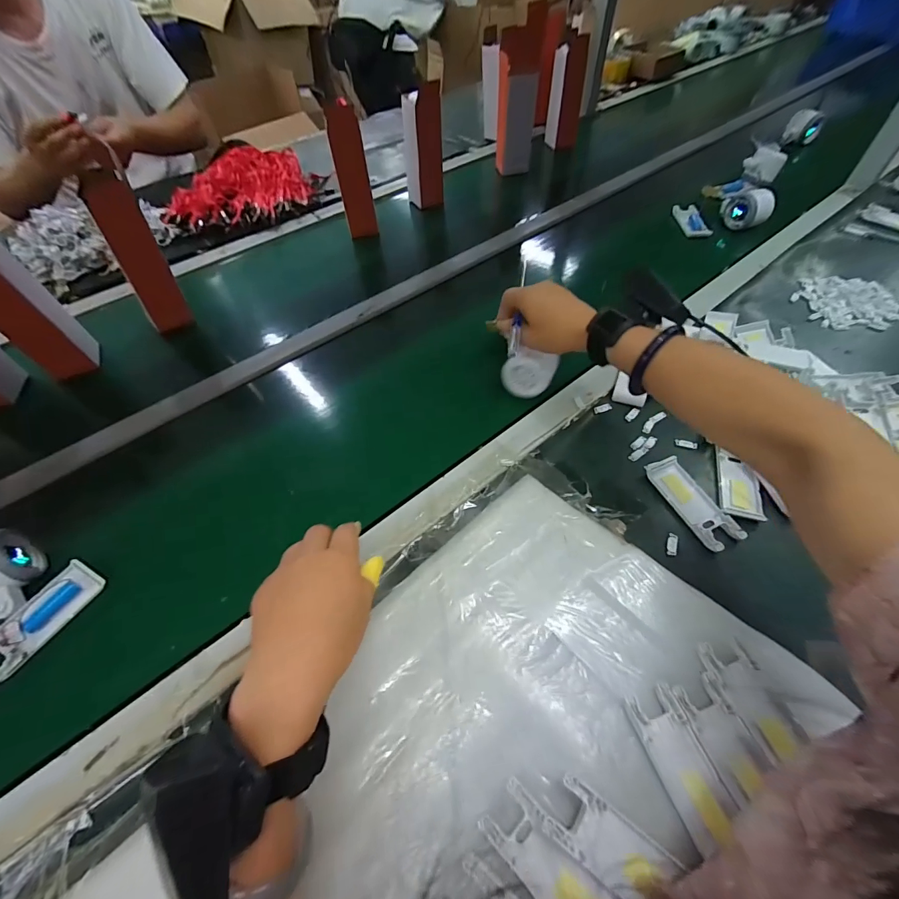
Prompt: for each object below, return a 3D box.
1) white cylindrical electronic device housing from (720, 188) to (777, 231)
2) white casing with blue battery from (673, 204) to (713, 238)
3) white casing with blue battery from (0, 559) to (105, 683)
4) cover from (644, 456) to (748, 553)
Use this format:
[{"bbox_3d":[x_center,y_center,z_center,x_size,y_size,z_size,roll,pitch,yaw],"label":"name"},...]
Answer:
[{"bbox_3d":[0.543,-0.429,0.738,0.052,0.067,0.072,-16,55,-9],"label":"white cylindrical electronic device housing"},{"bbox_3d":[0.454,-0.433,0.766,0.046,0.012,0.120,1,53,3],"label":"white casing with blue battery"},{"bbox_3d":[-0.384,0.158,0.381,0.039,0.017,0.104,39,60,-6],"label":"white casing with blue battery"},{"bbox_3d":[0.260,0.054,0.433,0.044,0.011,0.106,-21,56,-9],"label":"cover"}]

